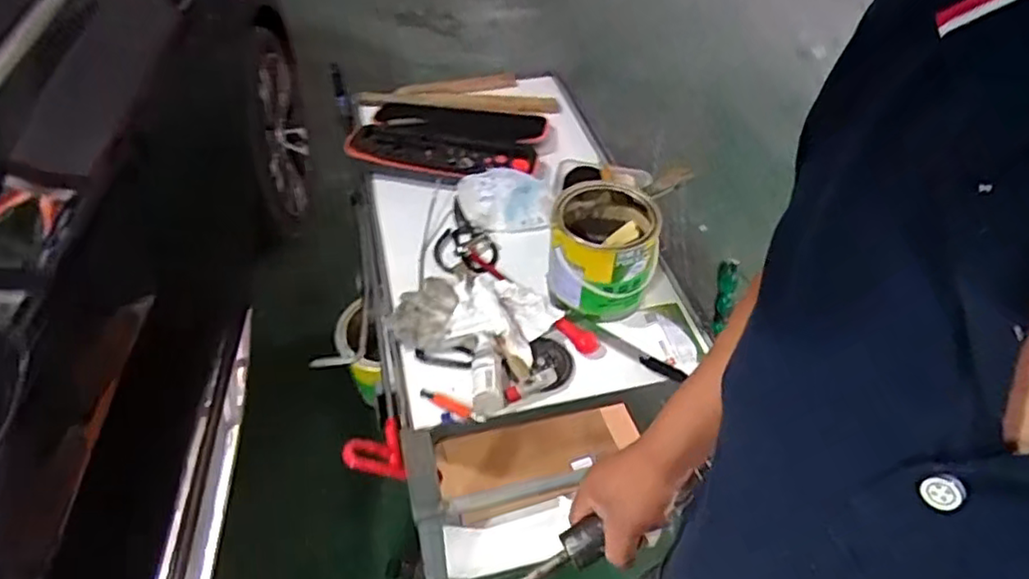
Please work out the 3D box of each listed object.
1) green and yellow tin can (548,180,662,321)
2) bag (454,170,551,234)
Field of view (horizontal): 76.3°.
[{"bbox_3d":[0.135,-0.055,1.002,0.153,0.184,0.156,-1,46,1],"label":"green and yellow tin can"},{"bbox_3d":[-0.018,-0.158,1.160,0.164,0.084,0.080,-1,46,0],"label":"bag"}]

